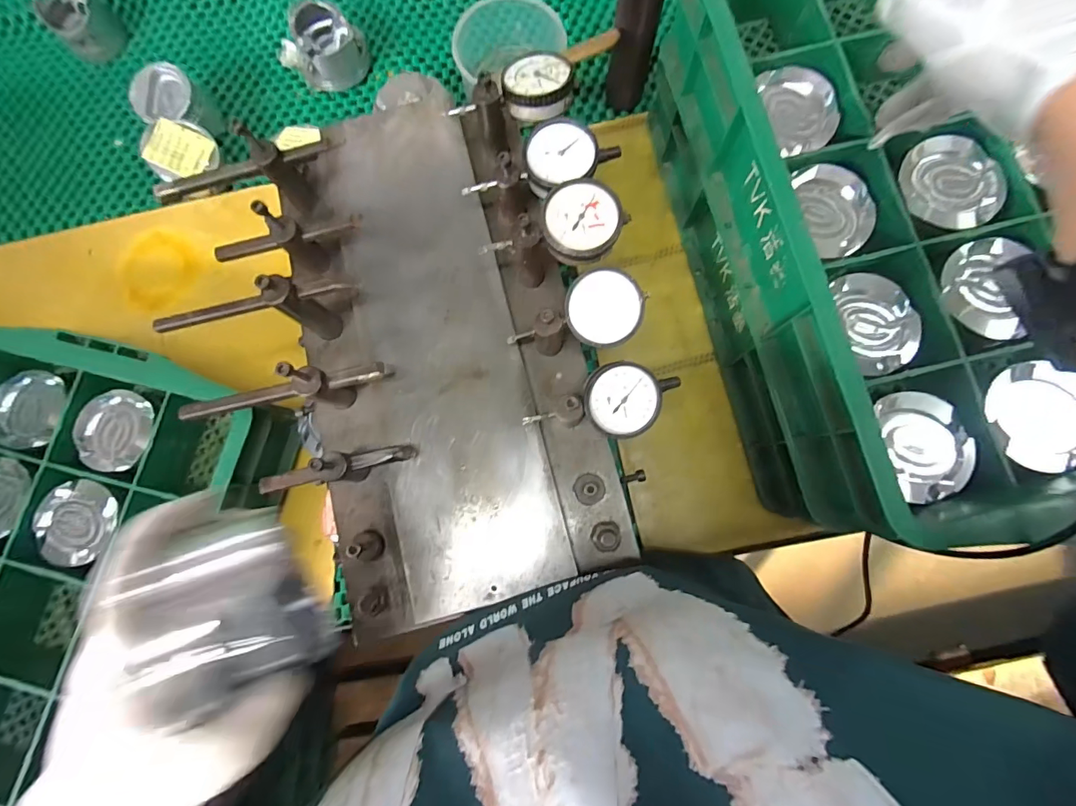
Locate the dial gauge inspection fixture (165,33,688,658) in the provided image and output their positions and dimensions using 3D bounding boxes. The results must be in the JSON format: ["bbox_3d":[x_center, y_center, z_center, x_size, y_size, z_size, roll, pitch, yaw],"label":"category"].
[{"bbox_3d":[-0.080,-0.067,0.350,0.302,0.083,0.453,-11,81,0],"label":"dial gauge inspection fixture"}]

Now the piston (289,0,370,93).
[{"bbox_3d":[-0.261,-0.456,0.578,0.079,0.047,0.091,-20,81,-1],"label":"piston"}]

